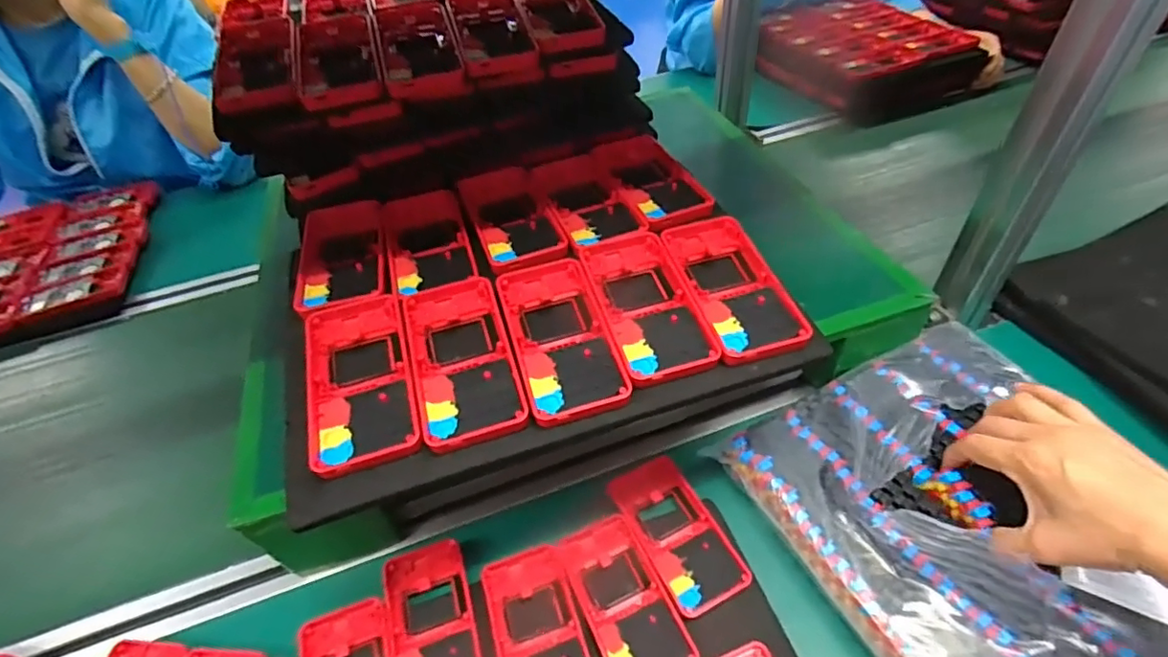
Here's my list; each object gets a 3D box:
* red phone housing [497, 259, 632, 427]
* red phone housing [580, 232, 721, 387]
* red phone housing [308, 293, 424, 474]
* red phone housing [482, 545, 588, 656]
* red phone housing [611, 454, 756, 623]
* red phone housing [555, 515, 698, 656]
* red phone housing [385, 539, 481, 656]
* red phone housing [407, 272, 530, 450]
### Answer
[{"bbox_3d":[-0.016,0.004,0.376,0.061,0.023,0.123,-14,46,-8],"label":"red phone housing"},{"bbox_3d":[0.042,-0.020,0.394,0.061,0.018,0.131,-14,46,-7],"label":"red phone housing"},{"bbox_3d":[-0.143,0.029,0.364,0.062,0.016,0.135,-18,51,-7],"label":"red phone housing"},{"bbox_3d":[-0.034,0.224,0.416,0.060,0.009,0.126,-16,46,-9],"label":"red phone housing"},{"bbox_3d":[0.074,0.163,0.463,0.063,0.013,0.128,-23,45,-15],"label":"red phone housing"},{"bbox_3d":[0.028,0.204,0.426,0.061,0.009,0.127,-21,47,-14],"label":"red phone housing"},{"bbox_3d":[-0.114,0.222,0.424,0.061,0.014,0.123,-16,46,-9],"label":"red phone housing"},{"bbox_3d":[-0.081,0.017,0.370,0.060,0.019,0.131,-15,46,-8],"label":"red phone housing"}]

